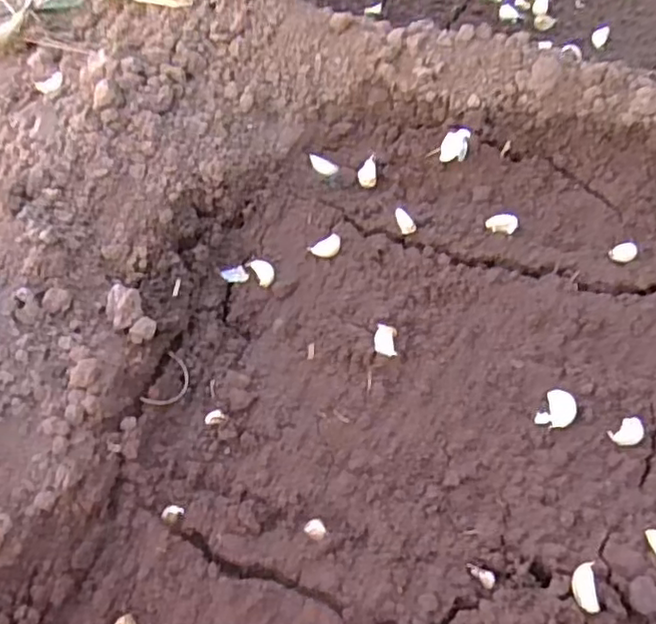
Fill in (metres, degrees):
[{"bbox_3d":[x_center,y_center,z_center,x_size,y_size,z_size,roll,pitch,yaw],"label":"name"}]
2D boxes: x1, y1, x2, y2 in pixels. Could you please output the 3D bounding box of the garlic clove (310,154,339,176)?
[{"bbox_3d":[-0.008,-0.172,0.773,0.037,0.009,0.021,21,53,17],"label":"garlic clove"}]

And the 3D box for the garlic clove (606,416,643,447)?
[{"bbox_3d":[0.264,0.105,0.576,0.025,0.015,0.021,-25,54,-20],"label":"garlic clove"}]

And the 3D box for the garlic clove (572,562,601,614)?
[{"bbox_3d":[0.193,0.207,0.491,0.015,0.017,0.033,1,50,0],"label":"garlic clove"}]

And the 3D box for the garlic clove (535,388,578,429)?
[{"bbox_3d":[0.208,0.088,0.591,0.030,0.012,0.038,26,55,21],"label":"garlic clove"}]

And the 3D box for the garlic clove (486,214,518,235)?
[{"bbox_3d":[0.191,-0.097,0.720,0.032,0.014,0.025,20,52,16],"label":"garlic clove"}]

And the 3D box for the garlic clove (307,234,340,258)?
[{"bbox_3d":[-0.001,-0.069,0.701,0.034,0.011,0.020,-23,54,-19],"label":"garlic clove"}]

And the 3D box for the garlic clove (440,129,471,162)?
[{"bbox_3d":[0.151,-0.199,0.775,0.031,0.013,0.046,15,92,4],"label":"garlic clove"}]

